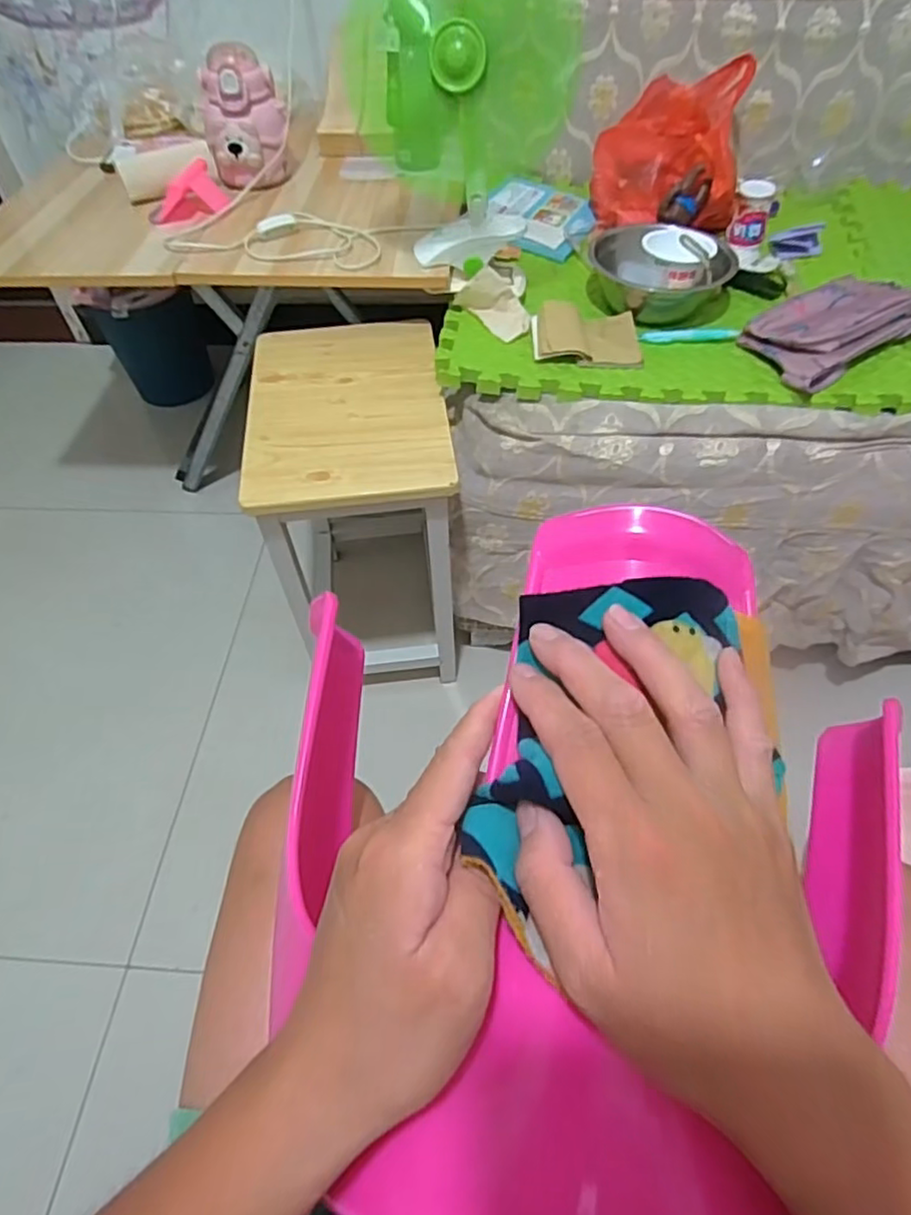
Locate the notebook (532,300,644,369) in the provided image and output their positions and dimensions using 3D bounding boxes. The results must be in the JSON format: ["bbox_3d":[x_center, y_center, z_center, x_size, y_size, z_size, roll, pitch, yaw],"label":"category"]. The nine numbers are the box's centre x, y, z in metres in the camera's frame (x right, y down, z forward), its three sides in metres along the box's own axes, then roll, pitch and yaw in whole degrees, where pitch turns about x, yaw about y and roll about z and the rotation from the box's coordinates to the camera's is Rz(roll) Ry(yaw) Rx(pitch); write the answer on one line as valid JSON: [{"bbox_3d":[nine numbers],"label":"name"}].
[{"bbox_3d":[0.165,-0.344,0.819,0.132,0.031,0.105,-1,53,1],"label":"notebook"}]

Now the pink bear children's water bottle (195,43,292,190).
[{"bbox_3d":[-0.304,-0.701,0.956,0.117,0.159,0.097,-15,54,-9],"label":"pink bear children's water bottle"}]

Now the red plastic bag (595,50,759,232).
[{"bbox_3d":[0.322,-0.706,1.001,0.212,0.151,0.243,7,53,7],"label":"red plastic bag"}]

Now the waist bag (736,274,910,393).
[{"bbox_3d":[0.546,-0.374,0.824,0.385,0.042,0.171,-17,54,-11],"label":"waist bag"}]

